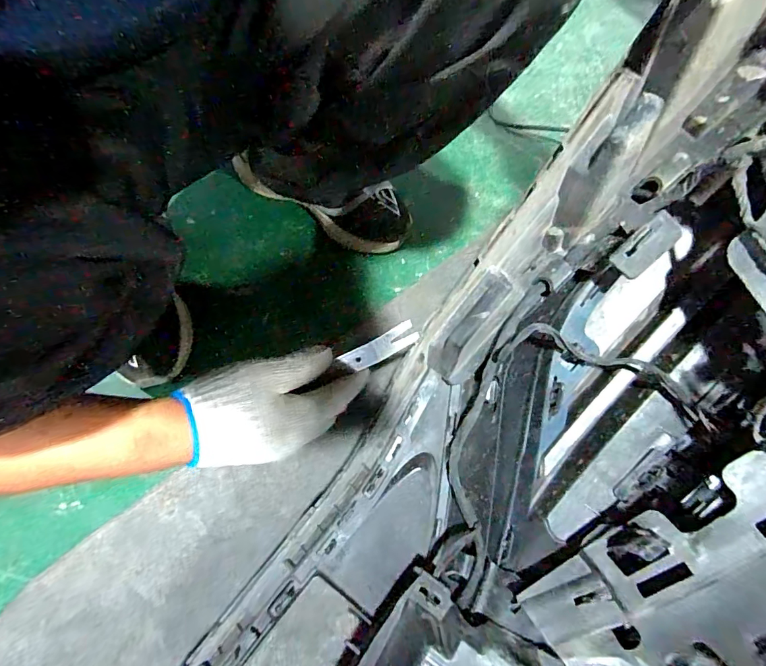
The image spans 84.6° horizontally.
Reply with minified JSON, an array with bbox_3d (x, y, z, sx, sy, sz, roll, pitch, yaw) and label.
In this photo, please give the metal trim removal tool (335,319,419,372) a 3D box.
[{"bbox_3d":[-0.004,0.015,0.389,0.074,0.013,0.021,-29,79,10],"label":"metal trim removal tool"}]

